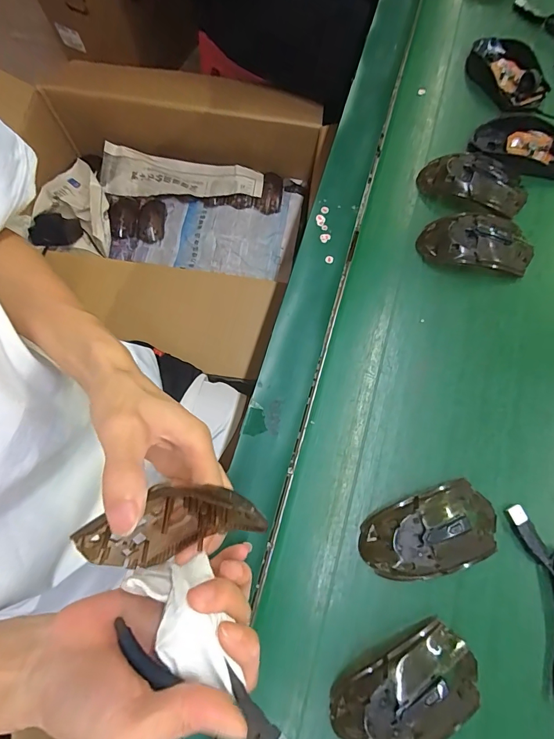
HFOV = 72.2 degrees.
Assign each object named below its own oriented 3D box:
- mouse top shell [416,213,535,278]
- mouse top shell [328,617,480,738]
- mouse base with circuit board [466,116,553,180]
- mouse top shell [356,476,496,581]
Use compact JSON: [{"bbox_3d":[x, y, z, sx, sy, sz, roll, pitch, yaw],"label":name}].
[{"bbox_3d":[0.200,-0.131,0.377,0.108,0.029,0.061,6,73,2],"label":"mouse top shell"},{"bbox_3d":[0.092,0.231,0.270,0.107,0.030,0.060,-19,74,-5],"label":"mouse top shell"},{"bbox_3d":[0.274,-0.247,0.416,0.111,0.019,0.066,19,74,6],"label":"mouse base with circuit board"},{"bbox_3d":[0.122,0.129,0.301,0.108,0.031,0.057,-16,74,-4],"label":"mouse top shell"}]

